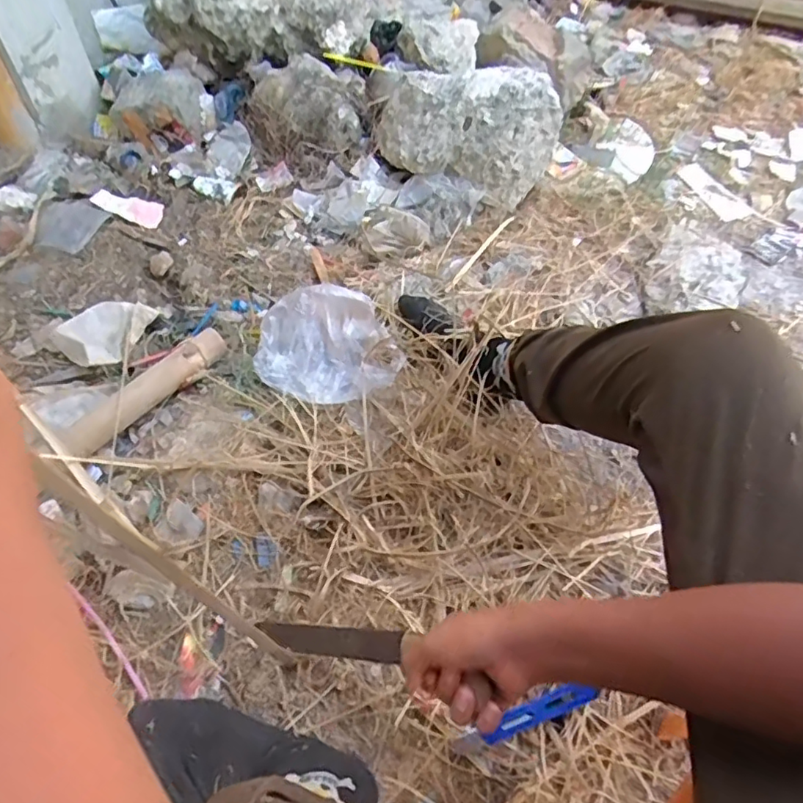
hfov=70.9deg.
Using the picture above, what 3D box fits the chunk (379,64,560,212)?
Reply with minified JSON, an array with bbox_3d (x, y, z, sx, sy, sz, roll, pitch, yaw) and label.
[{"bbox_3d":[0.129,-0.557,1.144,0.361,0.206,0.198,9,54,7],"label":"chunk"}]

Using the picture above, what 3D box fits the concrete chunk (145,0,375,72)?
[{"bbox_3d":[-0.306,-0.875,1.230,0.484,0.170,0.209,-9,54,-7],"label":"concrete chunk"}]

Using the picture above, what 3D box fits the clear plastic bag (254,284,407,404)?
[{"bbox_3d":[-0.113,-0.080,0.854,0.211,0.103,0.161,-8,56,-9],"label":"clear plastic bag"}]

